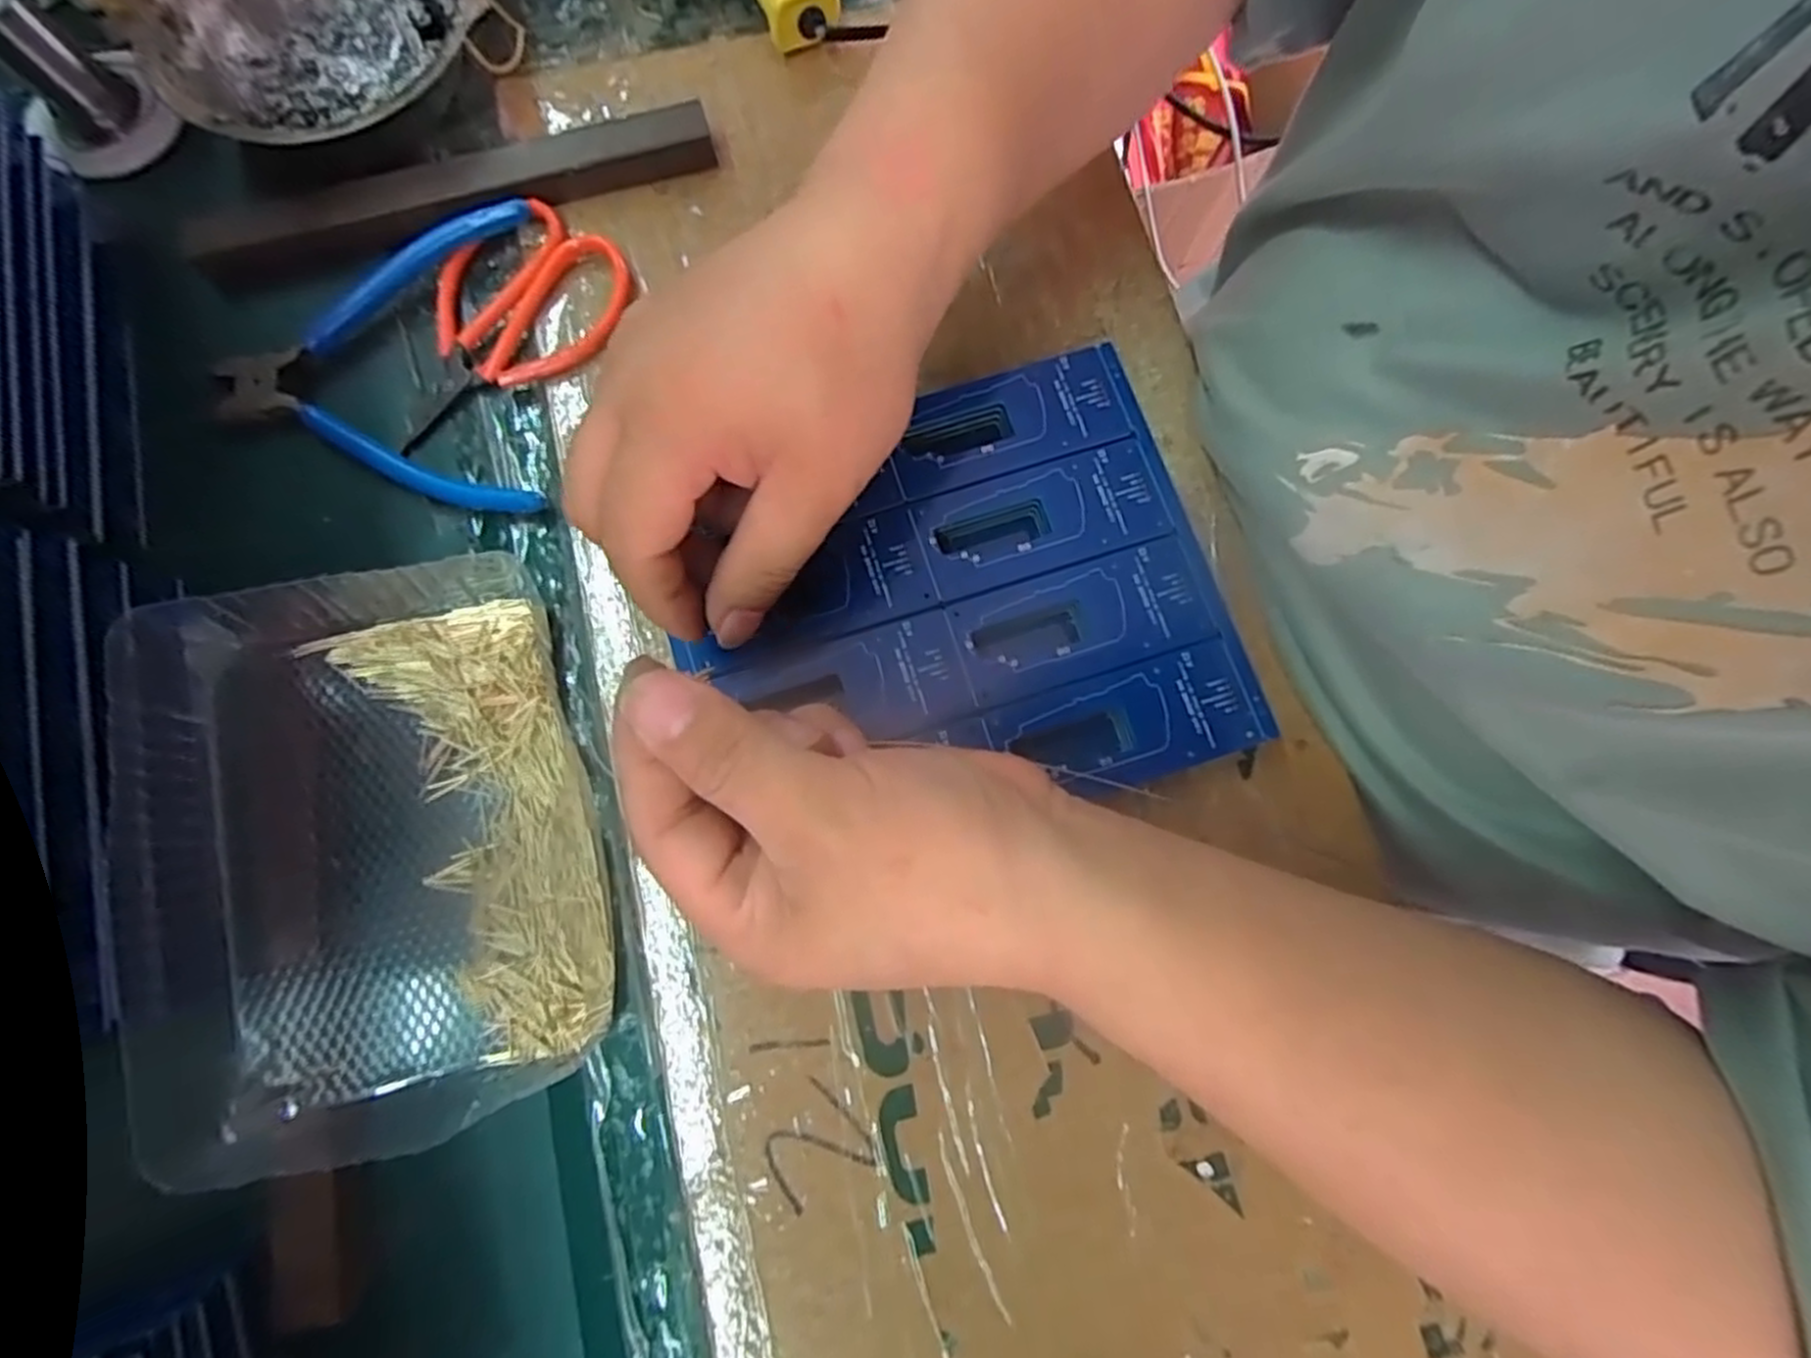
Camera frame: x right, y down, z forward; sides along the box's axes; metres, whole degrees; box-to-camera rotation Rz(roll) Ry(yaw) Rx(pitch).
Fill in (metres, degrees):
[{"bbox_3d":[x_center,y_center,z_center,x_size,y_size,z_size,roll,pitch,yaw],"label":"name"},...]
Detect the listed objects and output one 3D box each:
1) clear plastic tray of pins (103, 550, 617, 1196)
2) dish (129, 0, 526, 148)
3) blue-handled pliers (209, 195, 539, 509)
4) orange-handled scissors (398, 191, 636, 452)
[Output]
[{"bbox_3d":[-0.186,0.055,0.260,0.145,0.037,0.189,-17,79,-4],"label":"clear plastic tray of pins"},{"bbox_3d":[-0.242,-0.270,0.327,0.119,0.044,0.128,0,78,-1],"label":"dish"},{"bbox_3d":[-0.210,-0.124,0.309,0.121,0.018,0.127,-5,78,-2],"label":"blue-handled pliers"},{"bbox_3d":[-0.167,-0.146,0.317,0.111,0.013,0.069,-37,81,-8],"label":"orange-handled scissors"}]

